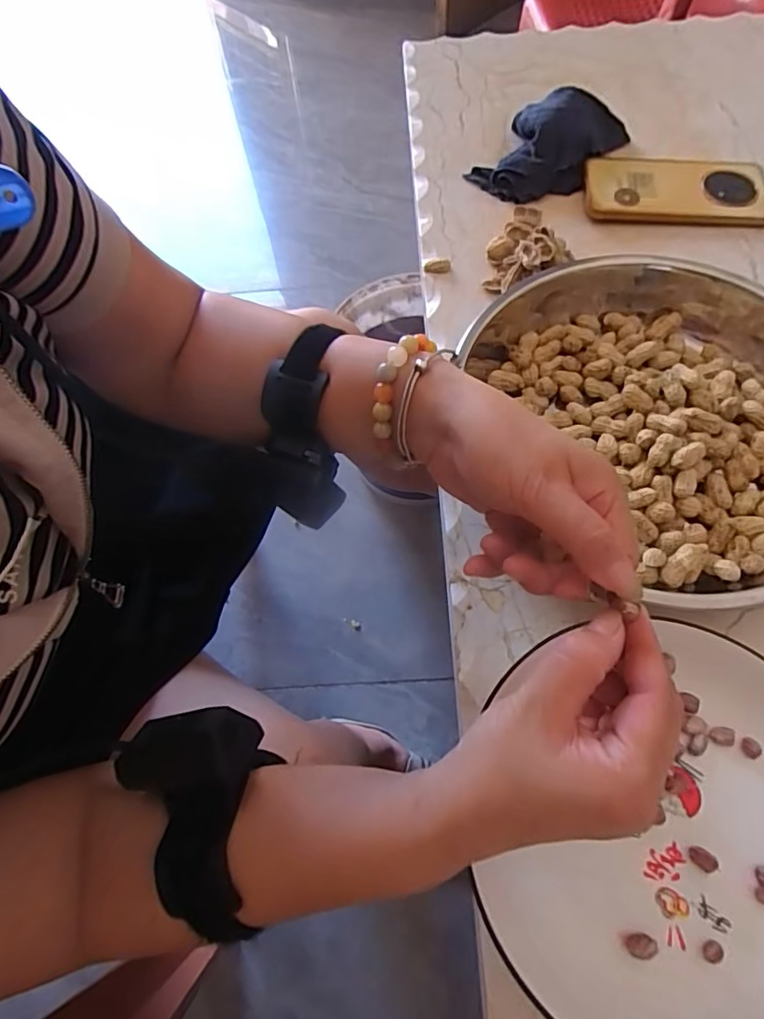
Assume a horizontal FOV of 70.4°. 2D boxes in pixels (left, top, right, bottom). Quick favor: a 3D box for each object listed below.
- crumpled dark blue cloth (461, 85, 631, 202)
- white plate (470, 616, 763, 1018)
[{"bbox_3d":[0.167,-0.365,0.537,0.099,0.041,0.144,36,72,18],"label":"crumpled dark blue cloth"},{"bbox_3d":[0.146,0.162,0.287,0.197,0.039,0.200,-1,65,3],"label":"white plate"}]

